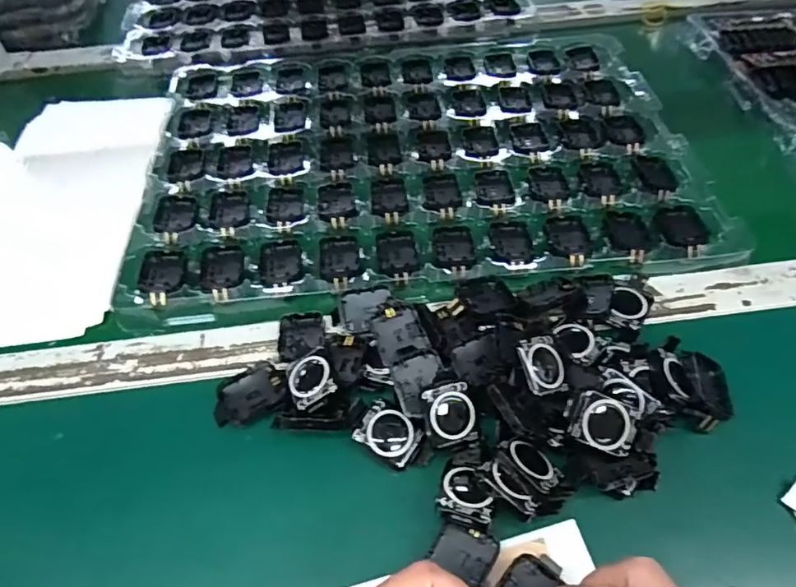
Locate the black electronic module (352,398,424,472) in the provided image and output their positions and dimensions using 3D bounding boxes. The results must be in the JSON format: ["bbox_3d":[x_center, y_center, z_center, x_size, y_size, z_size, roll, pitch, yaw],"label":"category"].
[{"bbox_3d":[-0.005,0.087,0.325,0.038,0.007,0.028,34,69,5],"label":"black electronic module"}]

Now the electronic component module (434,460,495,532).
[{"bbox_3d":[0.040,0.108,0.291,0.030,0.009,0.038,16,56,12],"label":"electronic component module"}]

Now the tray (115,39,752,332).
[{"bbox_3d":[0.014,-0.136,0.491,0.483,0.012,0.337,-6,54,-3],"label":"tray"}]

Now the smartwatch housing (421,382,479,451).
[{"bbox_3d":[0.032,0.072,0.317,0.031,0.010,0.034,-9,54,-5],"label":"smartwatch housing"}]

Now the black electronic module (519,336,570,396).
[{"bbox_3d":[0.089,0.044,0.321,0.031,0.005,0.035,-2,74,-31],"label":"black electronic module"}]

